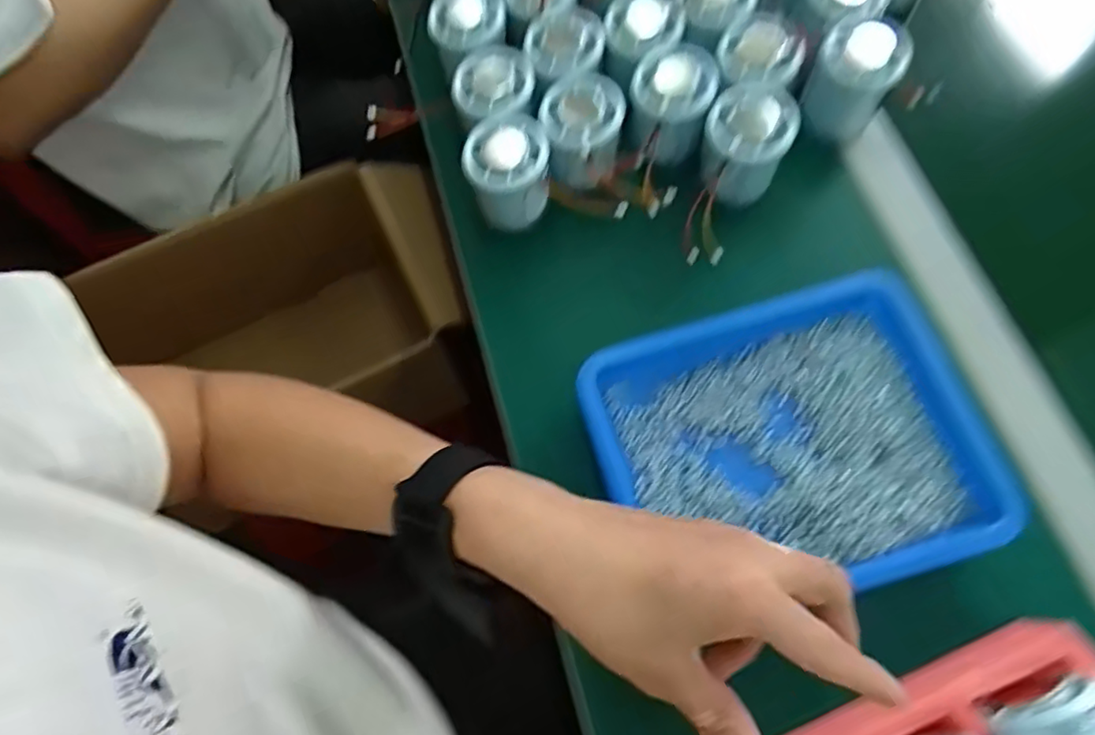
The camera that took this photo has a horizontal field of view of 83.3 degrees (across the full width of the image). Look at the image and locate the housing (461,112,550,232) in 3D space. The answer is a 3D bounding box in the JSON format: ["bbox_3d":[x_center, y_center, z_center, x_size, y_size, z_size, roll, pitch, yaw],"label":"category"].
[{"bbox_3d":[-0.028,-0.141,0.437,0.057,0.058,0.058,-1,70,2],"label":"housing"}]

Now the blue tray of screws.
[{"bbox_3d":[0.153,0.045,0.379,0.231,0.028,0.173,-16,71,-3],"label":"blue tray of screws"}]

